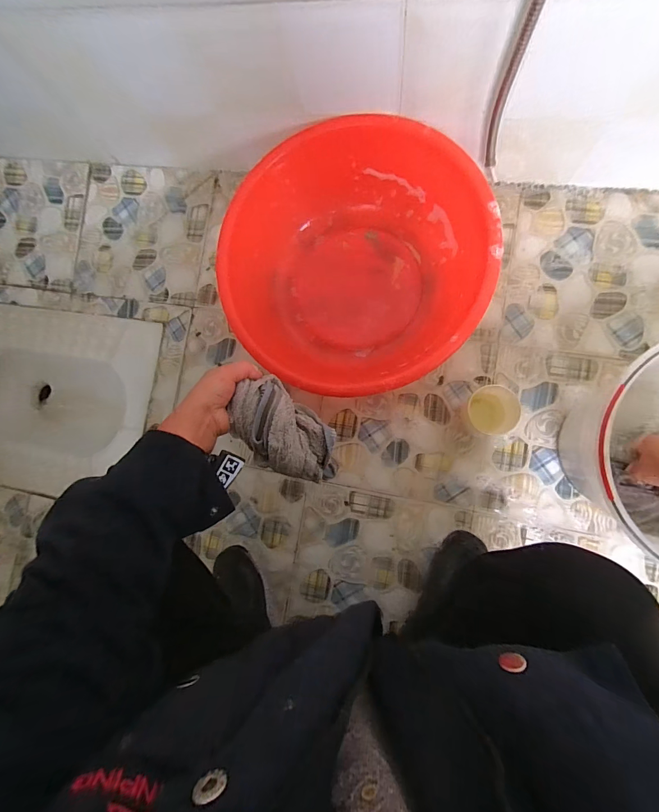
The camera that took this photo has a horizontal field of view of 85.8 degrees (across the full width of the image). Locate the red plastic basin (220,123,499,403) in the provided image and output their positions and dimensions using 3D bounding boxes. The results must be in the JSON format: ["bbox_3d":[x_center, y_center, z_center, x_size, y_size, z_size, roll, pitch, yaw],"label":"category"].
[{"bbox_3d":[0.039,-0.226,0.596,0.400,0.143,0.409,0,87,8],"label":"red plastic basin"}]

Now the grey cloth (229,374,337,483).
[{"bbox_3d":[-0.055,0.036,0.440,0.145,0.060,0.084,41,93,8],"label":"grey cloth"}]

